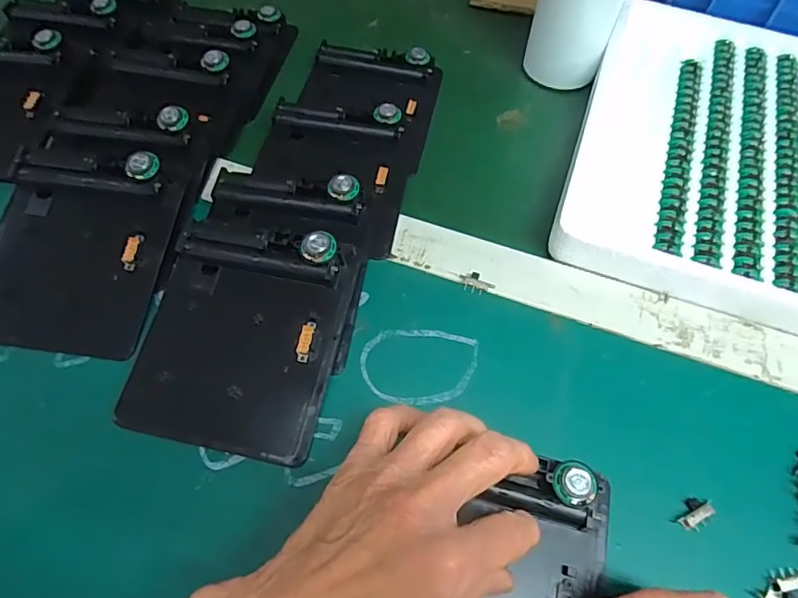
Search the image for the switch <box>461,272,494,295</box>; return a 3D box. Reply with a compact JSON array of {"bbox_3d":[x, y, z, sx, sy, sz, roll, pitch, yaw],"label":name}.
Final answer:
[{"bbox_3d":[0.050,-0.010,0.333,0.022,0.004,0.014,15,58,7],"label":"switch"}]

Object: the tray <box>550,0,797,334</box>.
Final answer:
[{"bbox_3d":[0.293,-0.099,0.381,0.315,0.031,0.287,17,60,8],"label":"tray"}]

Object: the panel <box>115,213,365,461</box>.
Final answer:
[{"bbox_3d":[-0.090,0.017,0.295,0.112,0.035,0.126,11,59,5],"label":"panel"}]

